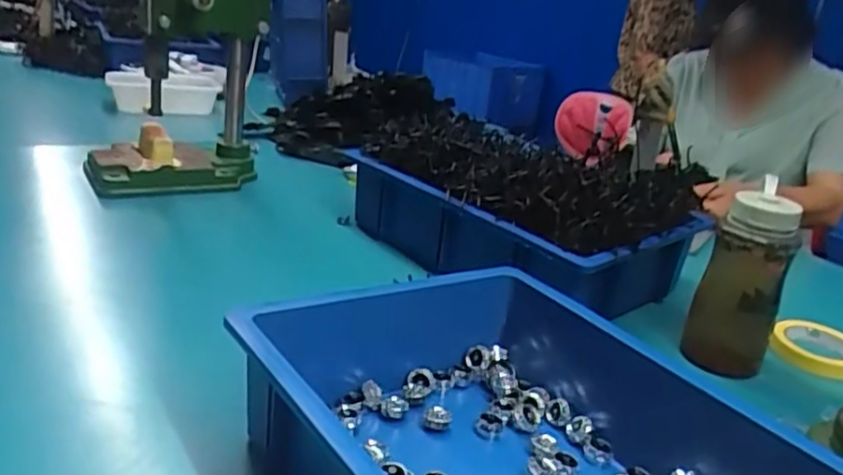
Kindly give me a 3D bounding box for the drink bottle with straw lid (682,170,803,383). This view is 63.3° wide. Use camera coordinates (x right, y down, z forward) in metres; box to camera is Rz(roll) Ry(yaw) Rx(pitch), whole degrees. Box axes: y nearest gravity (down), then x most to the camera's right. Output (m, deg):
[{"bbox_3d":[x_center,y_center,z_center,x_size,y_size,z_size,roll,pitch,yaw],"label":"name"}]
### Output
[{"bbox_3d":[0.380,0.053,0.805,0.082,0.205,0.092,2,22,-11],"label":"drink bottle with straw lid"}]

